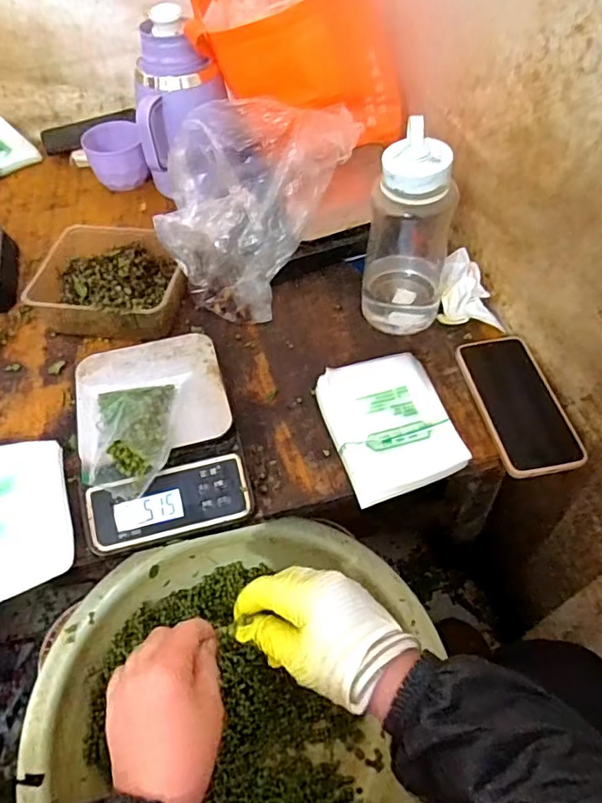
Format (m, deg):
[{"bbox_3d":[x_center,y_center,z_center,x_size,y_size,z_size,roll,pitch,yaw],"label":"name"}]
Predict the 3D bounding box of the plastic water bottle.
[{"bbox_3d":[0.117,-0.172,0.598,0.088,0.218,0.081,6,53,7],"label":"plastic water bottle"}]

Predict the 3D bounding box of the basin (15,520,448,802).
[{"bbox_3d":[-0.062,0.309,0.561,0.357,0.140,0.347,-1,53,1],"label":"basin"}]

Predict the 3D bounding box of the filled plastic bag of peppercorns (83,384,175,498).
[{"bbox_3d":[-0.153,0.026,0.498,0.069,0.043,0.111,-8,53,-4],"label":"filled plastic bag of peppercorns"}]

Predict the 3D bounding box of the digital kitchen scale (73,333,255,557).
[{"bbox_3d":[-0.140,0.032,0.545,0.147,0.056,0.208,-14,54,-8],"label":"digital kitchen scale"}]

